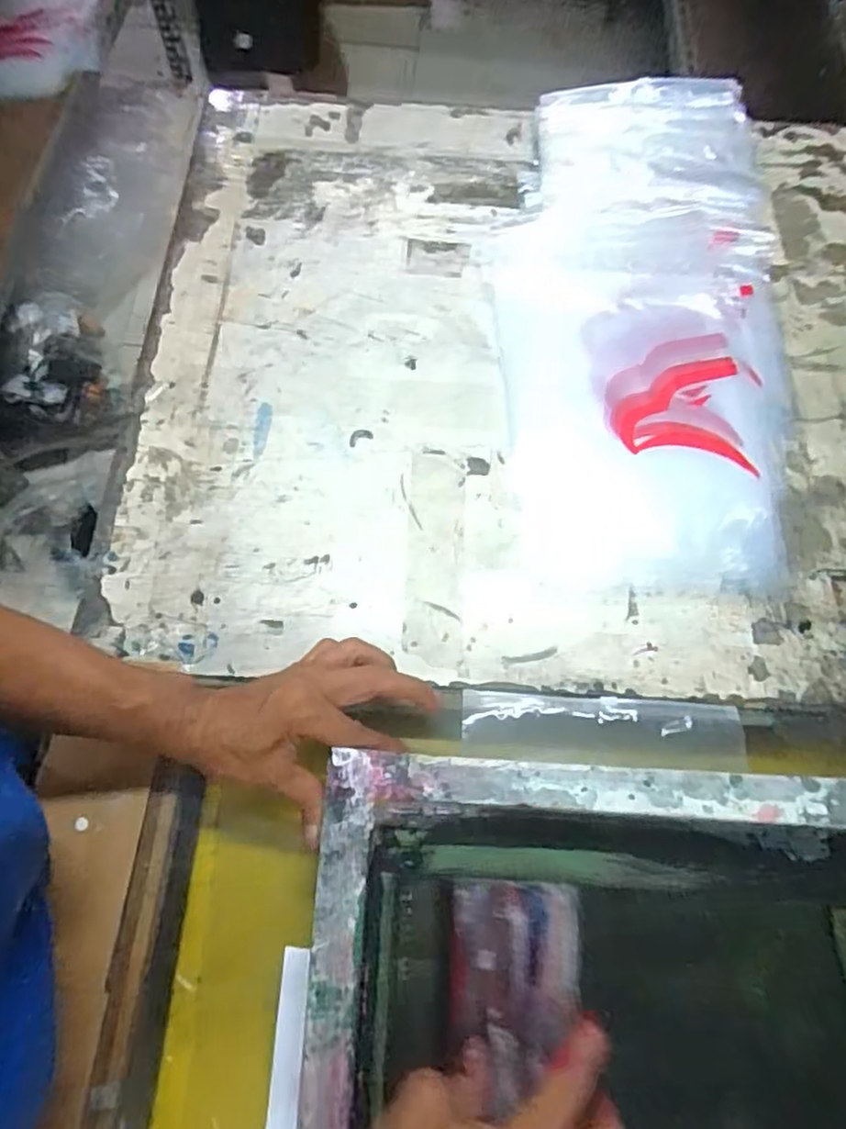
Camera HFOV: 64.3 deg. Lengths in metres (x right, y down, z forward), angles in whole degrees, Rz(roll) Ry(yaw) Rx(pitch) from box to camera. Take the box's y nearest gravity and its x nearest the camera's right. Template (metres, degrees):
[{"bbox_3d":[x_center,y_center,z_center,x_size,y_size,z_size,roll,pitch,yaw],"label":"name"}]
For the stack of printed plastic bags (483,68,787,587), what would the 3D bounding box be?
[{"bbox_3d":[0.192,-0.226,0.605,0.239,0.028,0.517,7,74,3],"label":"stack of printed plastic bags"}]

